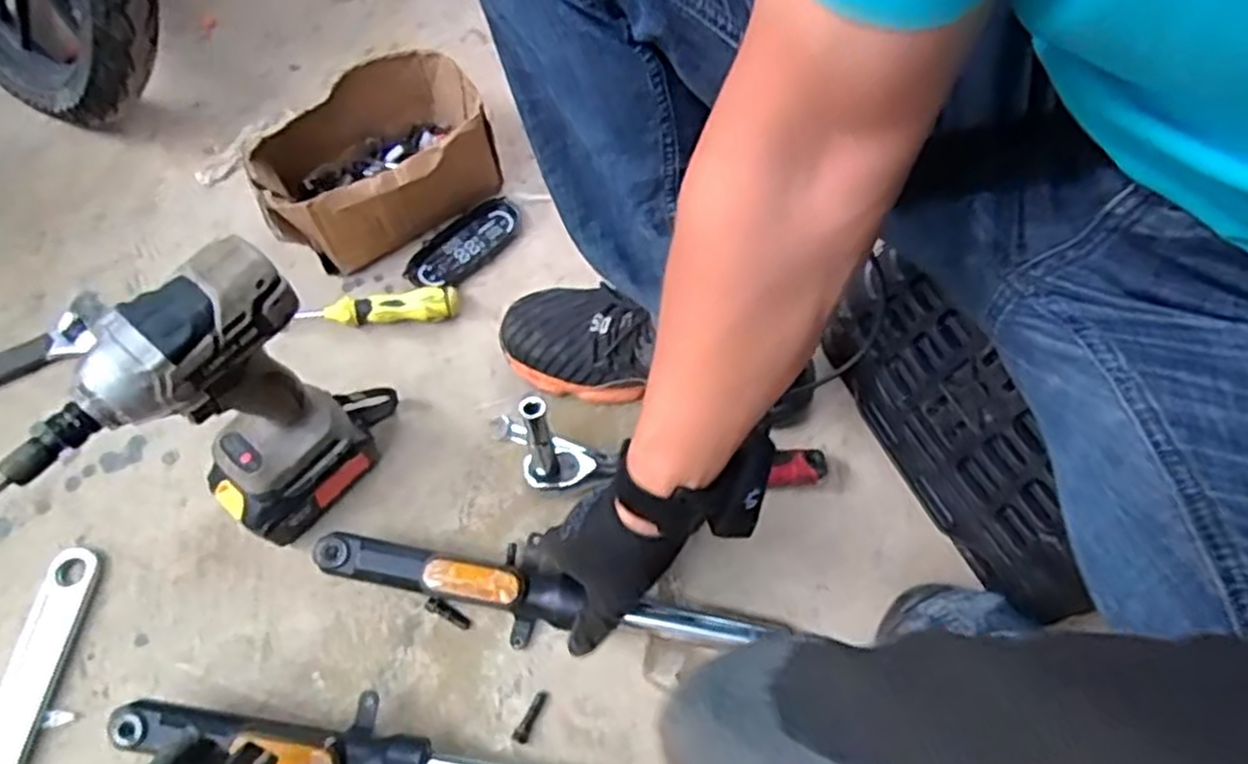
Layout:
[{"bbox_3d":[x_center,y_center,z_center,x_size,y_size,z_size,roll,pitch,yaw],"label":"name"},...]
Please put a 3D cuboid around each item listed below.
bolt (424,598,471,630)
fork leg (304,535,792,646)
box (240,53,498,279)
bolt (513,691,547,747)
[{"bbox_3d":[-0.138,0.182,0.600,0.038,0.006,0.011,32,65,-2],"label":"bolt"},{"bbox_3d":[-0.054,0.162,0.578,0.353,0.049,0.052,11,62,-1],"label":"fork leg"},{"bbox_3d":[-0.247,-0.206,0.745,0.204,0.097,0.138,-29,66,-15],"label":"box"},{"bbox_3d":[-0.069,0.247,0.566,0.012,0.007,0.039,22,64,10],"label":"bolt"}]

